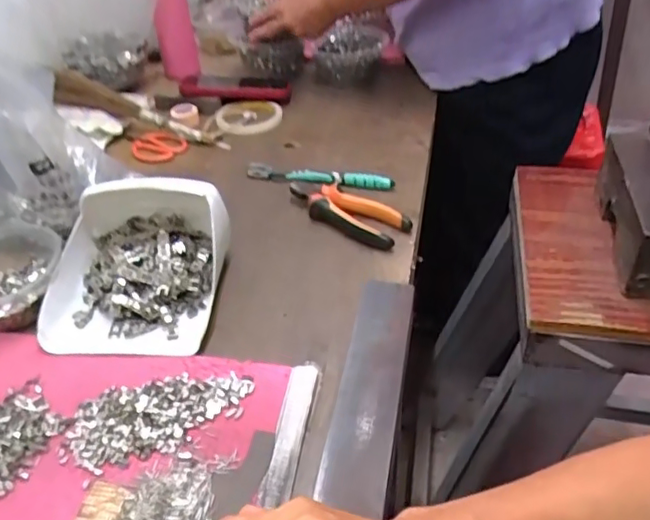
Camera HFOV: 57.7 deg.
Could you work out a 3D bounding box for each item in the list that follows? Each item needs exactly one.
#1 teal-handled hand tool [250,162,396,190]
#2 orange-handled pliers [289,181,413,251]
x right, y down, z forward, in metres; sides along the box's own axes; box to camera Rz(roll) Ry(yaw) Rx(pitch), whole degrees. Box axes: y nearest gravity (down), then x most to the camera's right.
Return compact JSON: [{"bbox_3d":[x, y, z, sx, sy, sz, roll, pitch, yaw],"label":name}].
[{"bbox_3d":[-0.007,-0.104,0.738,0.185,0.021,0.012,8,40,12],"label":"teal-handled hand tool"},{"bbox_3d":[0.020,-0.057,0.671,0.153,0.020,0.057,25,46,29],"label":"orange-handled pliers"}]

